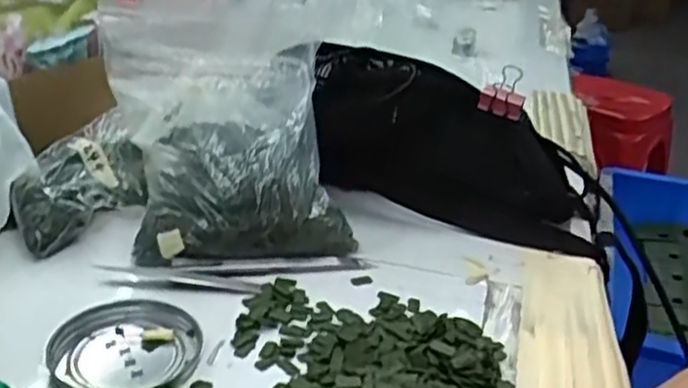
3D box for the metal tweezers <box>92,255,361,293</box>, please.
[{"bbox_3d":[-0.069,0.050,0.463,0.164,0.009,0.029,-1,26,-12],"label":"metal tweezers"}]

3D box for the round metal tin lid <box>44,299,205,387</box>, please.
[{"bbox_3d":[-0.120,0.084,0.394,0.075,0.011,0.069,4,26,-2],"label":"round metal tin lid"}]

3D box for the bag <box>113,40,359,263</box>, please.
[{"bbox_3d":[-0.081,-0.039,0.500,0.143,0.047,0.181,-9,67,-7],"label":"bag"}]

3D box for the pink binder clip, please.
[{"bbox_3d":[0.116,-0.072,0.523,0.032,0.038,0.024,9,27,11],"label":"pink binder clip"}]

